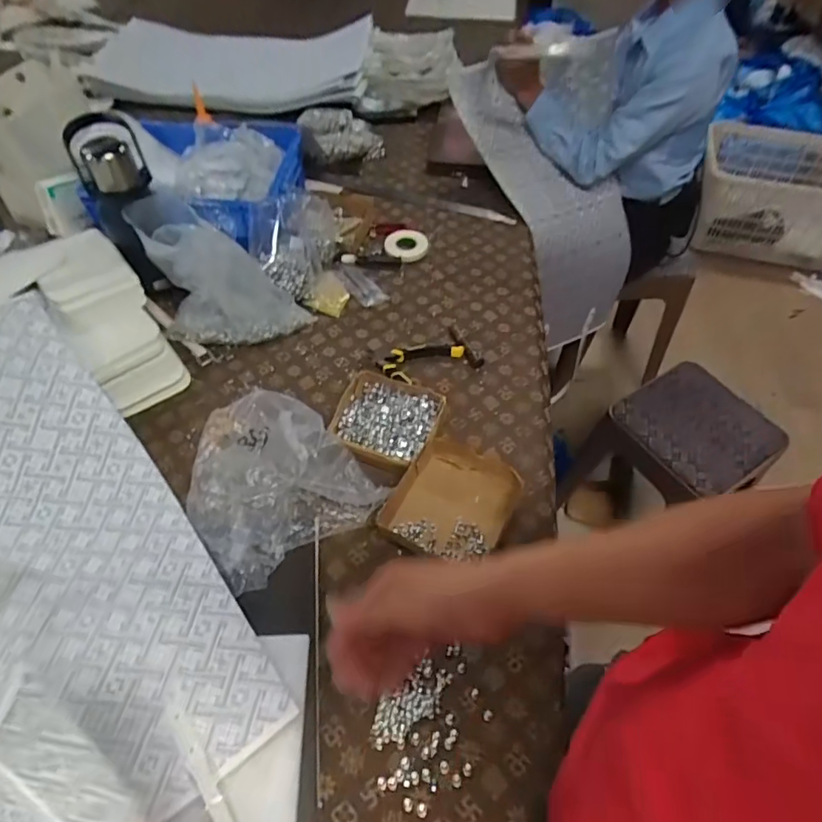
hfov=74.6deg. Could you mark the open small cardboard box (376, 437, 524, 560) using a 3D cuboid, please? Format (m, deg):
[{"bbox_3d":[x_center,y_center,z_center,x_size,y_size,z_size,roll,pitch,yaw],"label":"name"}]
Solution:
[{"bbox_3d":[0.058,0.106,0.680,0.141,0.034,0.159,26,57,16],"label":"open small cardboard box"}]

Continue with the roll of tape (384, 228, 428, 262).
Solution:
[{"bbox_3d":[-0.011,-0.315,1.014,0.081,0.015,0.081,1,53,-1],"label":"roll of tape"}]

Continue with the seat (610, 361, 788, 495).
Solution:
[{"bbox_3d":[0.597,0.026,1.098,0.268,0.038,0.263,-27,59,-20],"label":"seat"}]

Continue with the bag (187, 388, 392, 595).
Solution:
[{"bbox_3d":[-0.189,0.076,0.695,0.207,0.039,0.252,-32,60,-23],"label":"bag"}]

